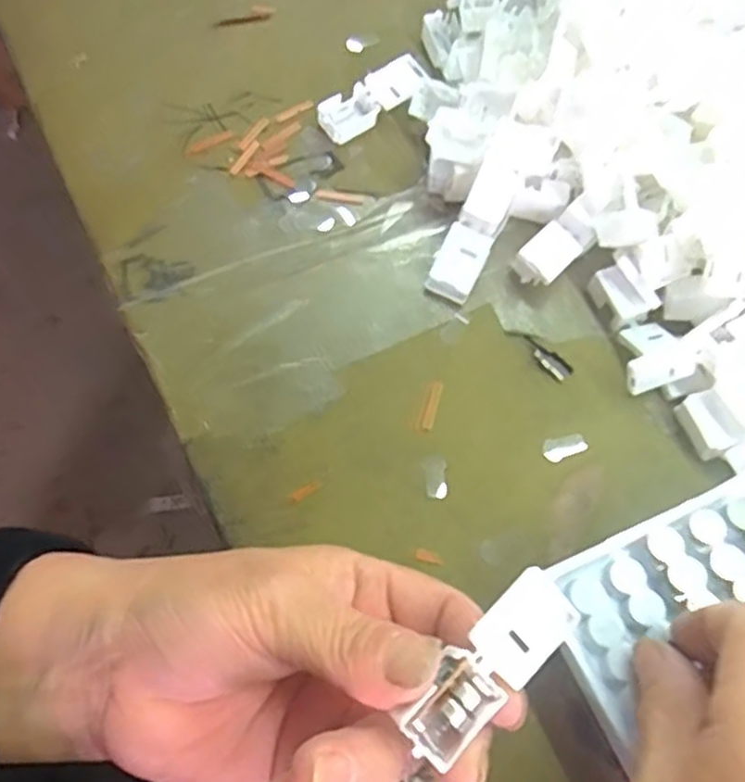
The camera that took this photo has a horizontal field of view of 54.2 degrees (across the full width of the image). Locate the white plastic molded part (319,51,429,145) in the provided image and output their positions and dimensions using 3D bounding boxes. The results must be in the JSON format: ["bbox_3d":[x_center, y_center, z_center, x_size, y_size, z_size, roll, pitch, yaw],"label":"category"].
[{"bbox_3d":[0.000,-0.140,0.348,0.055,0.013,0.019,-34,71,-2],"label":"white plastic molded part"}]

